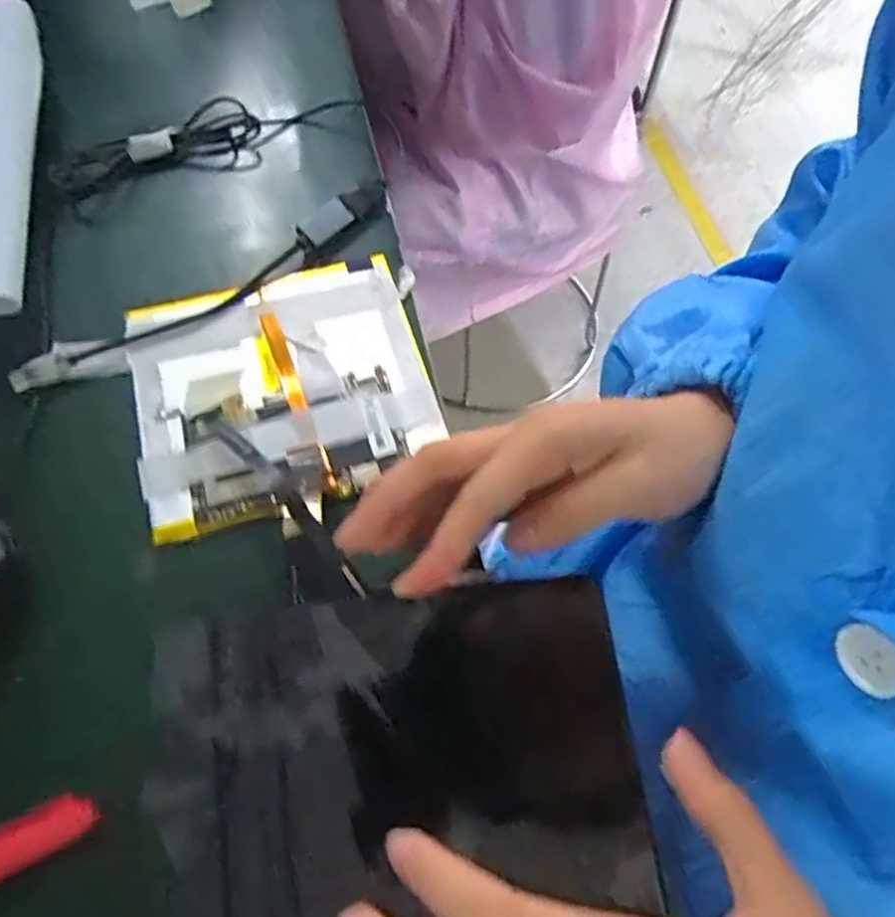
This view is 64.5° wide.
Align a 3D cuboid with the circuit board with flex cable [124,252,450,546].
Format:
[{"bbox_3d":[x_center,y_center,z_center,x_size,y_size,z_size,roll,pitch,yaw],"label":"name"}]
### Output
[{"bbox_3d":[-0.074,-0.031,0.319,0.128,0.009,0.129,-16,61,-10],"label":"circuit board with flex cable"}]

